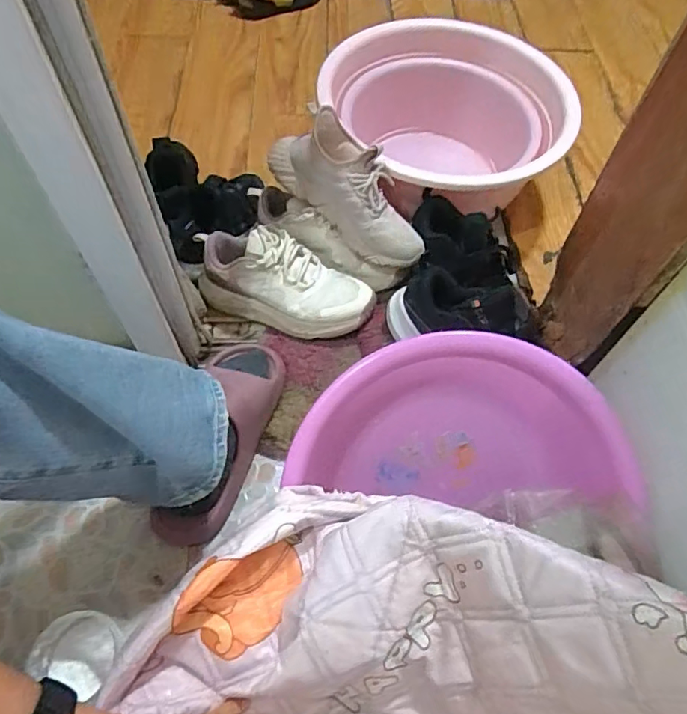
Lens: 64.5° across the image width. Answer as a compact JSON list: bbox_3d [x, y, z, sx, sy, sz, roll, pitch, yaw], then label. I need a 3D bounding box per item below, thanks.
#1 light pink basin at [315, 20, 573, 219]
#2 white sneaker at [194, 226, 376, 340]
[{"bbox_3d":[0.186,-0.364,0.902,0.375,0.185,0.365,1,60,-1],"label":"light pink basin"},{"bbox_3d":[-0.084,-0.101,0.751,0.245,0.093,0.092,21,62,10],"label":"white sneaker"}]

